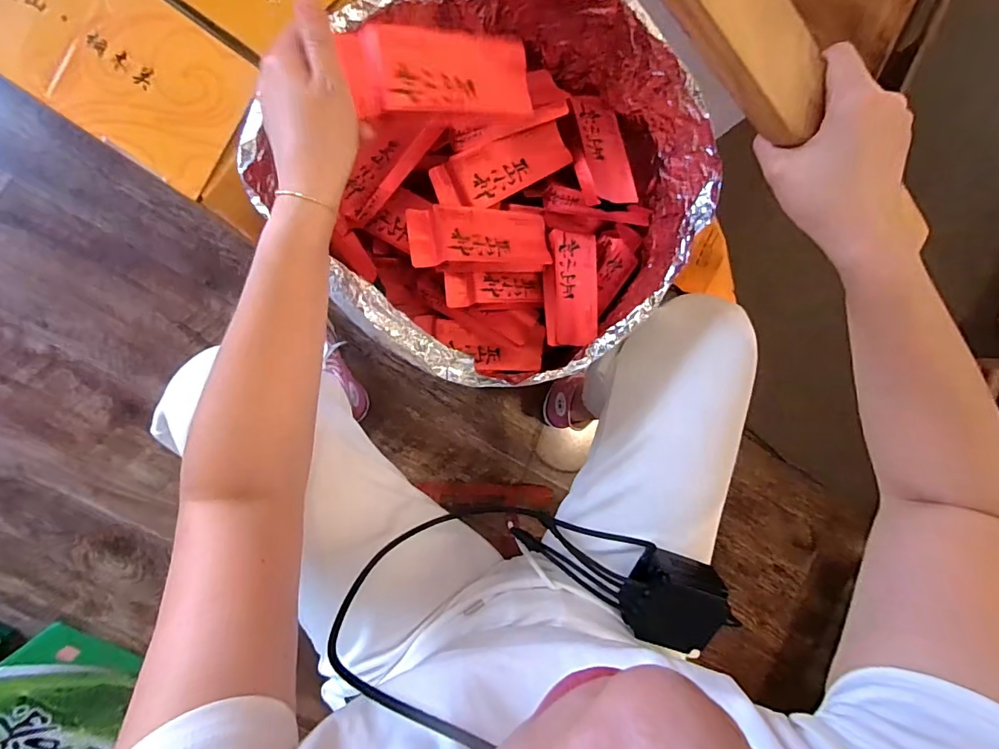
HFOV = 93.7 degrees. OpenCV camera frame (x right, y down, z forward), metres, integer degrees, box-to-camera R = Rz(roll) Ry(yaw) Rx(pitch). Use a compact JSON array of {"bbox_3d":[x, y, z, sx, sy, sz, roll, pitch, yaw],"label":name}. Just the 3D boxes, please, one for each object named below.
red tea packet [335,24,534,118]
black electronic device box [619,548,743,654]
[{"bbox_3d":[-0.041,-0.219,0.341,0.133,0.017,0.053,-8,91,-18],"label":"red tea packet"},{"bbox_3d":[0.168,0.218,0.449,0.096,0.035,0.082,22,87,-11],"label":"black electronic device box"}]

